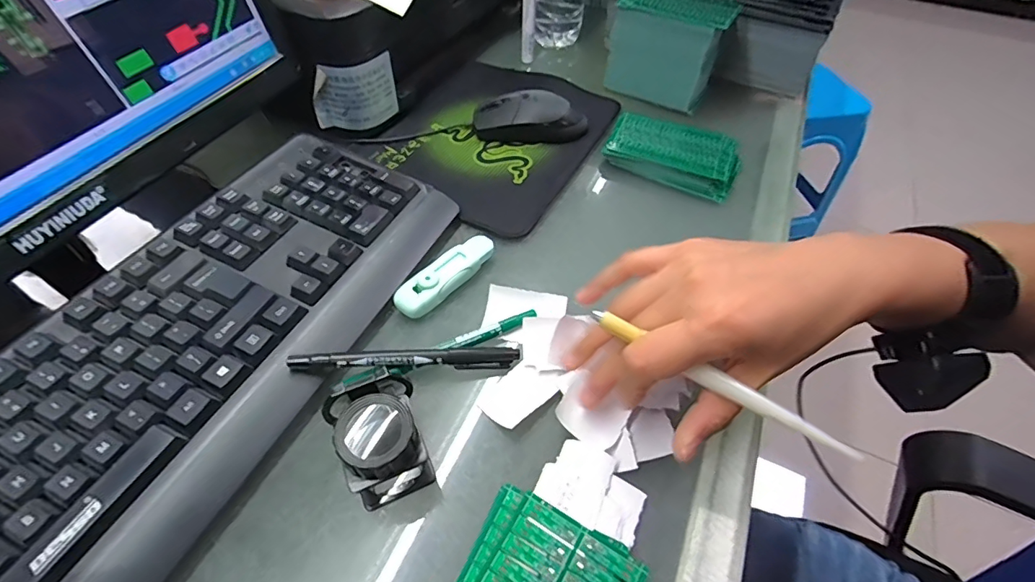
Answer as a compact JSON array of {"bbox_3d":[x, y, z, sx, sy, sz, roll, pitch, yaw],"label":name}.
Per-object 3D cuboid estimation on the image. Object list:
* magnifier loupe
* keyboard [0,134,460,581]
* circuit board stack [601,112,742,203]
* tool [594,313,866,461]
[{"bbox_3d":[-0.071,0.081,0.255,0.040,0.055,0.046,-17,53,-14],"label":"magnifier loupe"},{"bbox_3d":[-0.208,0.051,0.284,0.159,0.043,0.439,20,53,14],"label":"keyboard"},{"bbox_3d":[0.149,-0.132,0.459,0.122,0.026,0.074,25,55,18],"label":"circuit board stack"},{"bbox_3d":[0.098,0.044,0.232,0.136,0.007,0.007,28,56,14],"label":"tool"}]

